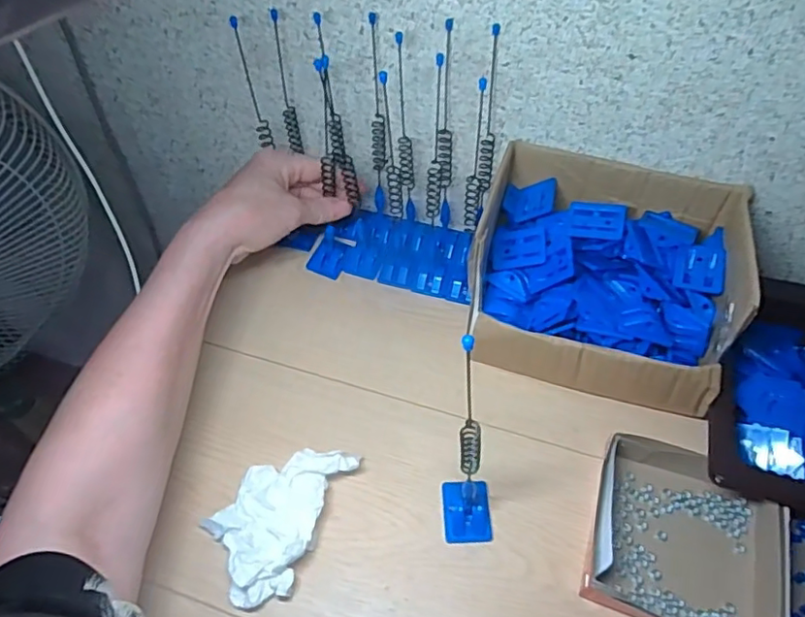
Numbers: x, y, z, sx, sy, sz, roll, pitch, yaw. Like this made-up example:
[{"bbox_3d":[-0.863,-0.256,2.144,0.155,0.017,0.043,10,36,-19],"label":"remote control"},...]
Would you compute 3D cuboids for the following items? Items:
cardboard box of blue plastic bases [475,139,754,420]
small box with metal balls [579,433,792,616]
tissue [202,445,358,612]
[{"bbox_3d":[0.170,-0.020,0.492,0.215,0.122,0.167,11,56,11],"label":"cardboard box of blue plastic bases"},{"bbox_3d":[0.205,0.163,0.418,0.134,0.032,0.132,16,58,13],"label":"small box with metal balls"},{"bbox_3d":[-0.096,0.154,0.437,0.076,0.039,0.120,20,59,16],"label":"tissue"}]

